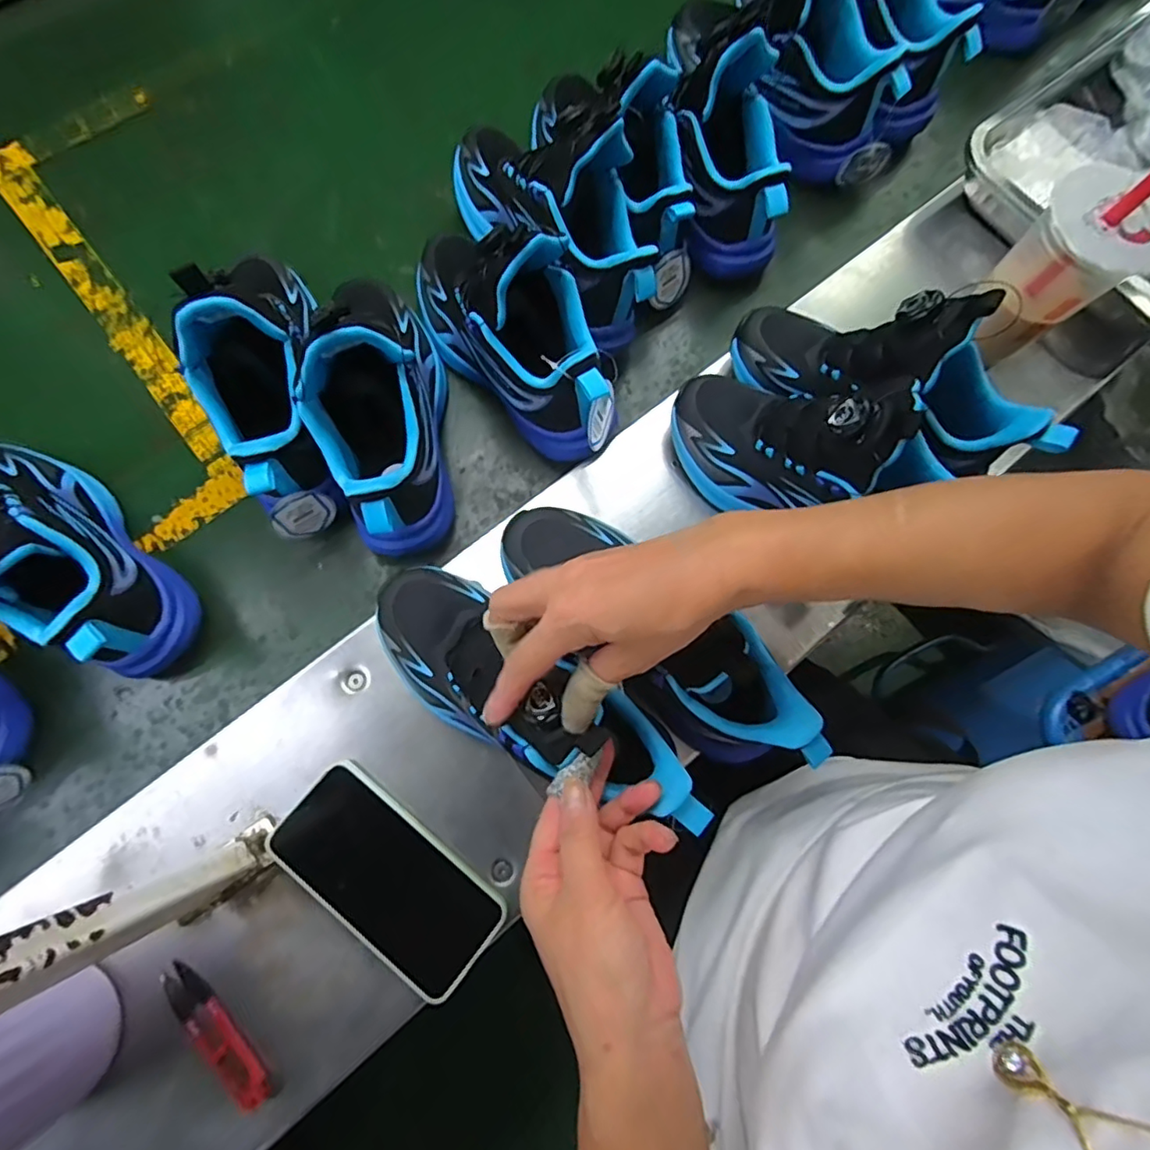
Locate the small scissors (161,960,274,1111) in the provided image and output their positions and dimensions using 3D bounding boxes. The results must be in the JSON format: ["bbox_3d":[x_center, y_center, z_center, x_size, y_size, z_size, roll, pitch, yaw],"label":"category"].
[{"bbox_3d":[-0.232,0.296,0.366,0.022,0.008,0.101,-44,80,-12],"label":"small scissors"}]

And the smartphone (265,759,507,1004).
[{"bbox_3d":[-0.127,0.206,0.389,0.160,0.016,0.075,40,77,3],"label":"smartphone"}]

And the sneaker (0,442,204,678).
[{"bbox_3d":[-0.384,-0.023,0.411,0.236,0.111,0.078,42,81,11],"label":"sneaker"}]

